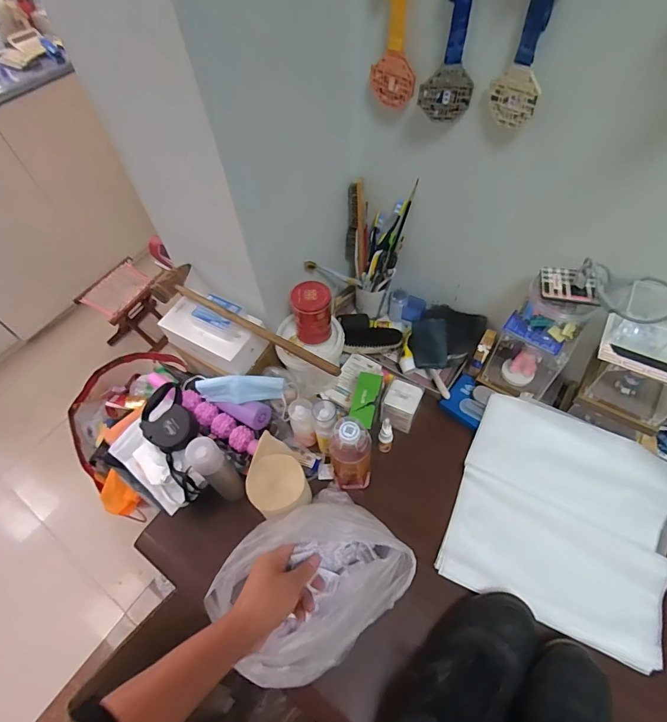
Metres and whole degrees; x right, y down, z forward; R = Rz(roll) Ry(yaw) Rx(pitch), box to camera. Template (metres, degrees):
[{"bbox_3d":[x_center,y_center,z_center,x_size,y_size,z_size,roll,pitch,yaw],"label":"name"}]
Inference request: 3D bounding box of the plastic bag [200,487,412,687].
[{"bbox_3d":[-0.034,0.303,0.576,0.242,0.161,0.192,-37,61,-19],"label":"plastic bag"}]

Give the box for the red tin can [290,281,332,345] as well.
[{"bbox_3d":[-0.036,-0.082,0.743,0.067,0.107,0.061,-2,56,3],"label":"red tin can"}]

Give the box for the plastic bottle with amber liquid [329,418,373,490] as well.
[{"bbox_3d":[0.030,0.153,0.667,0.065,0.177,0.053,-3,56,2],"label":"plastic bottle with amber liquid"}]

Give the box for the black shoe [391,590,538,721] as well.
[{"bbox_3d":[0.163,0.427,0.524,0.116,0.127,0.299,35,65,24],"label":"black shoe"}]

